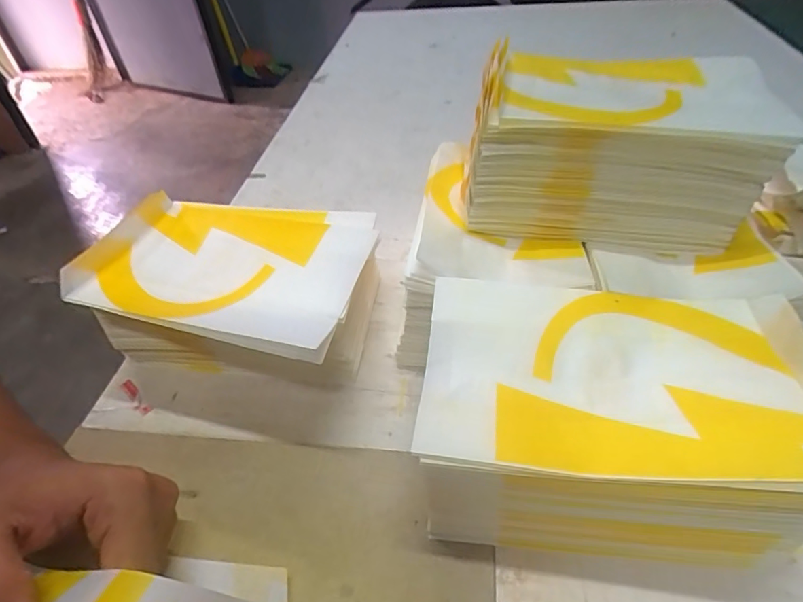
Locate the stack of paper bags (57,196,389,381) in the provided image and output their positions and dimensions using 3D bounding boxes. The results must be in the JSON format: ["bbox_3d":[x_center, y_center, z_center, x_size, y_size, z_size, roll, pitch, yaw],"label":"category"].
[{"bbox_3d":[-0.115,0.000,0.350,0.184,0.089,0.138,7,44,10],"label":"stack of paper bags"}]

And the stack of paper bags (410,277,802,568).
[{"bbox_3d":[0.107,0.063,0.266,0.190,0.092,0.122,3,44,8],"label":"stack of paper bags"}]

